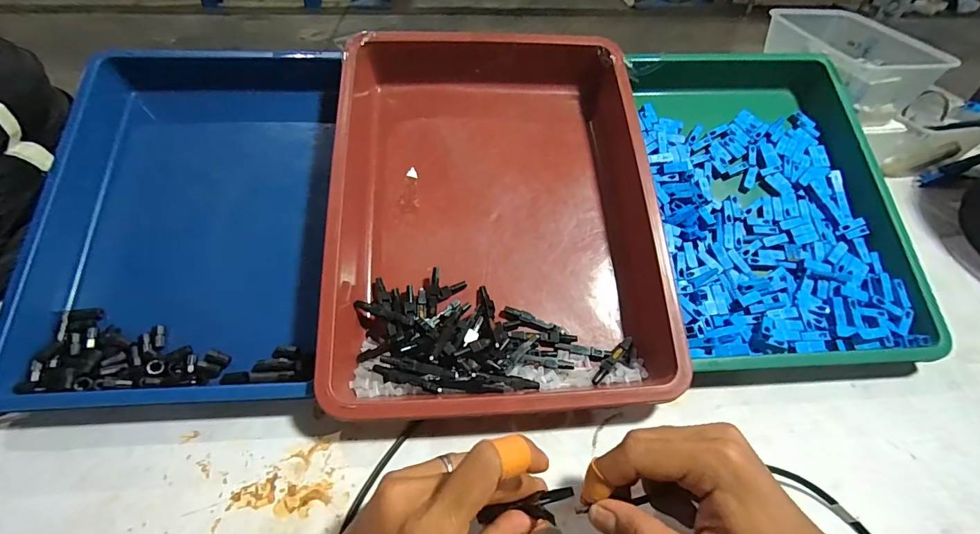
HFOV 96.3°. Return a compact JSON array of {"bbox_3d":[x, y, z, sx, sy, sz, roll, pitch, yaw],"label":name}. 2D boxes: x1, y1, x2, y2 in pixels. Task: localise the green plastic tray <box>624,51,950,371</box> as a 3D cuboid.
[{"bbox_3d":[0.250,-0.073,0.404,0.209,0.047,0.320,-3,67,-3],"label":"green plastic tray"}]

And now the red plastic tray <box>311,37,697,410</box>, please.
[{"bbox_3d":[0.002,-0.061,0.384,0.266,0.065,0.360,-1,66,-6],"label":"red plastic tray"}]

